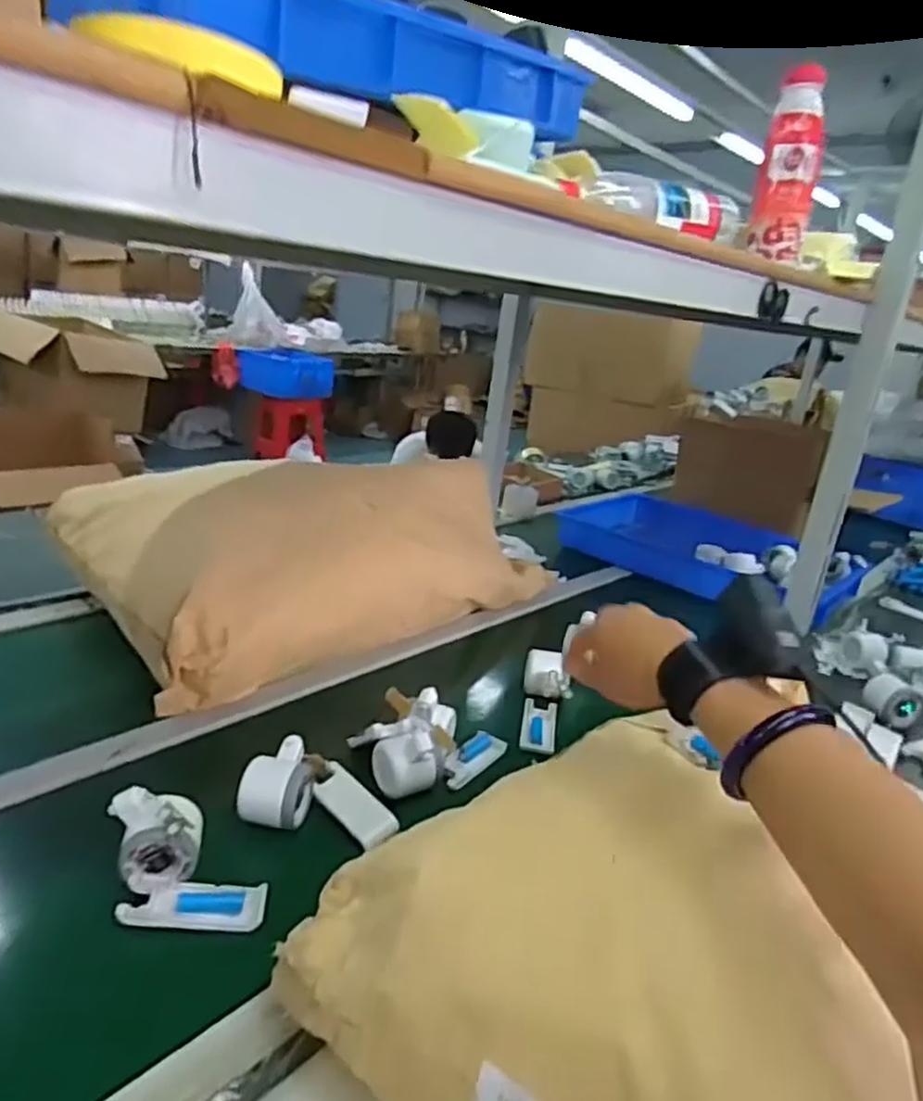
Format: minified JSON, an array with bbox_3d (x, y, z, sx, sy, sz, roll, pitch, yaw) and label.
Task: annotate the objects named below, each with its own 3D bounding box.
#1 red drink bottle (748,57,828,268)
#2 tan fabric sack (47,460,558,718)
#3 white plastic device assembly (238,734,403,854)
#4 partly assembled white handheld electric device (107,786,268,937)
[{"bbox_3d":[0.360,-0.420,0.787,0.061,0.190,0.051,15,21,20],"label":"red drink bottle"},{"bbox_3d":[-0.218,-0.019,1.072,0.405,0.209,0.629,24,26,38],"label":"tan fabric sack"},{"bbox_3d":[-0.127,0.218,0.677,0.142,0.045,0.092,8,20,0],"label":"white plastic device assembly"},{"bbox_3d":[-0.214,0.241,0.569,0.121,0.077,0.072,3,21,-11],"label":"partly assembled white handheld electric device"}]

